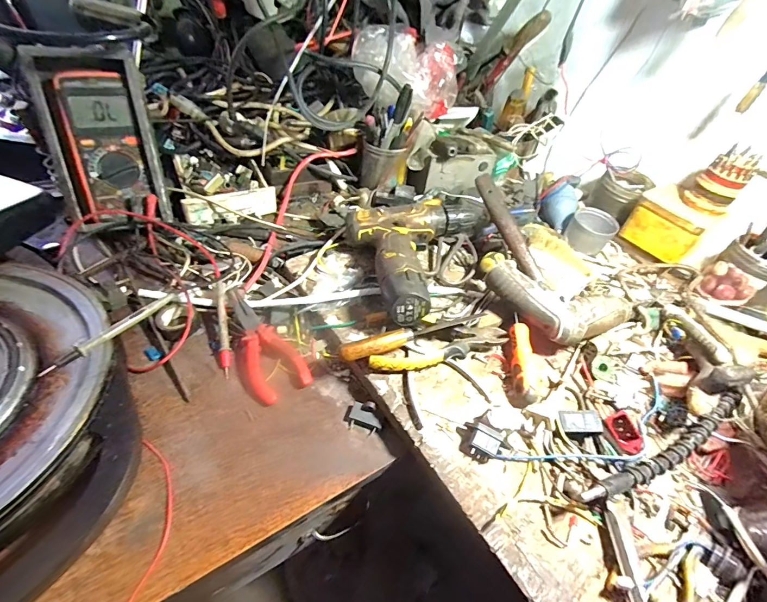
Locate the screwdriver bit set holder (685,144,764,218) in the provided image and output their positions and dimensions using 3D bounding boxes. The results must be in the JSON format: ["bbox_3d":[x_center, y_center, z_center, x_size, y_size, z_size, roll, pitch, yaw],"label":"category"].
[{"bbox_3d":[0.473,-0.167,0.532,0.052,0.078,0.057,-32,60,-31],"label":"screwdriver bit set holder"}]

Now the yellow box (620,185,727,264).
[{"bbox_3d":[0.437,-0.118,0.580,0.085,0.068,0.101,-29,57,-29],"label":"yellow box"}]

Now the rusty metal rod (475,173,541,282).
[{"bbox_3d":[0.166,-0.101,0.513,0.022,0.014,0.164,-17,73,-16],"label":"rusty metal rod"}]

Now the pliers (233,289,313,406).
[{"bbox_3d":[-0.145,0.045,0.443,0.066,0.024,0.147,-23,56,-26],"label":"pliers"}]

